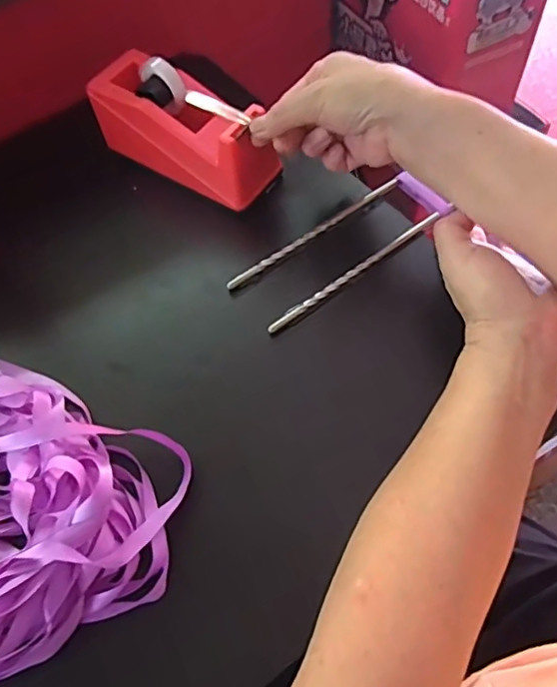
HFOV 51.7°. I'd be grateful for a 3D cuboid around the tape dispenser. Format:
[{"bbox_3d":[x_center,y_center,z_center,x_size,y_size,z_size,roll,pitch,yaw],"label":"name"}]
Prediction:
[{"bbox_3d":[-0.077,-0.174,0.459,0.158,0.071,0.060,33,67,10],"label":"tape dispenser"}]

